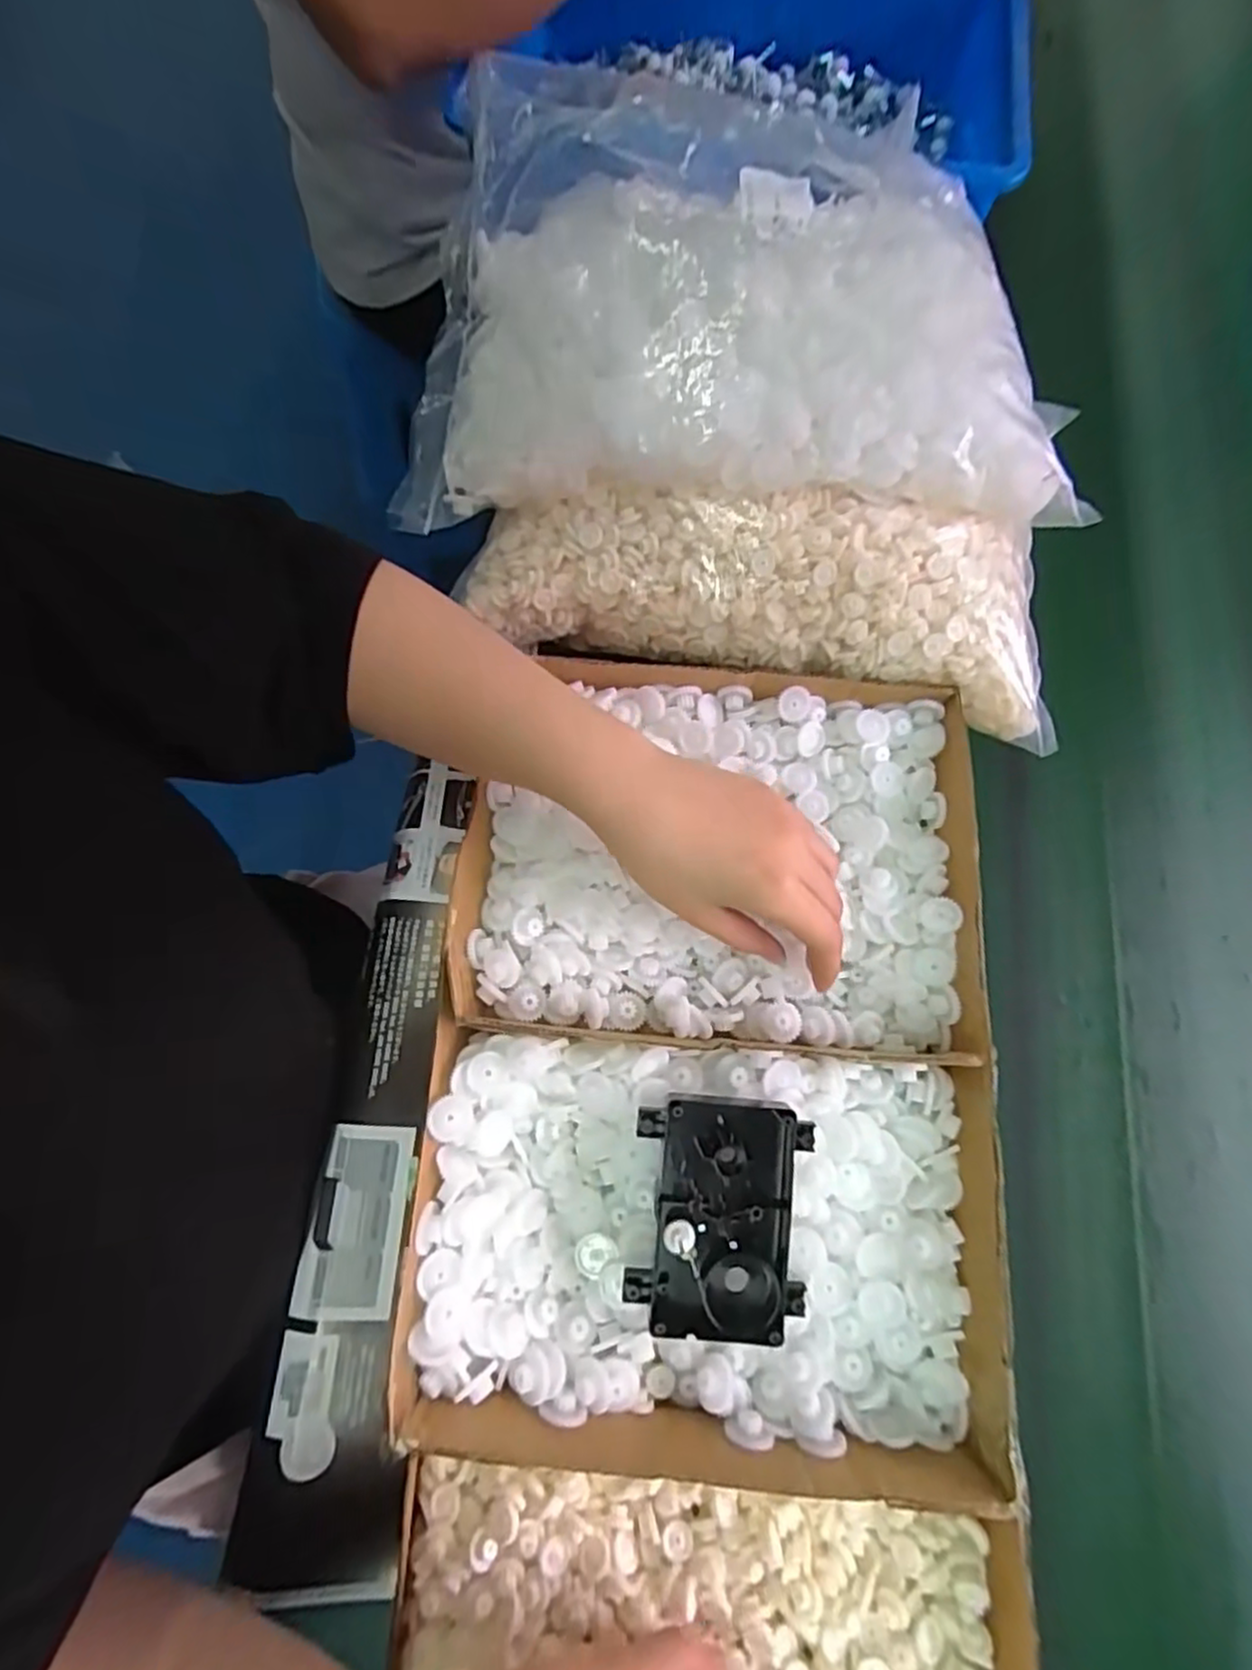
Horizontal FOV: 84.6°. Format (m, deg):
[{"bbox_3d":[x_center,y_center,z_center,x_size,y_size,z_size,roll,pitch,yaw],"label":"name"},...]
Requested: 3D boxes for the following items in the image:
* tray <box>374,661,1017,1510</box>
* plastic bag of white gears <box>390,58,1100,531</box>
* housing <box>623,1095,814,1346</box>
[{"bbox_3d":[0.045,0.091,0.353,0.262,0.041,0.369,4,72,0],"label":"tray"},{"bbox_3d":[0.059,-0.300,0.386,0.372,0.106,0.232,2,72,0],"label":"plastic bag of white gears"},{"bbox_3d":[0.044,0.176,0.318,0.079,0.033,0.100,6,72,1],"label":"housing"}]

